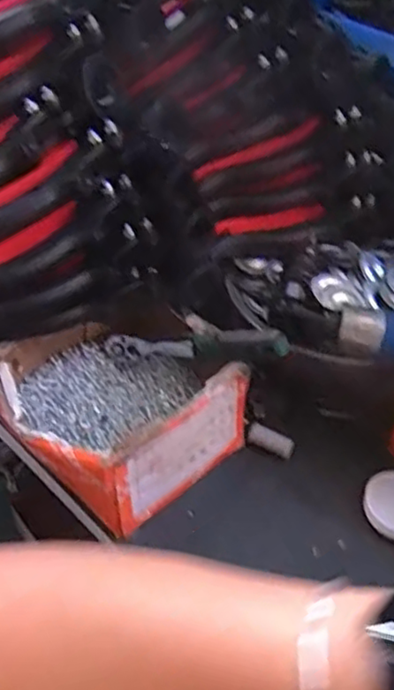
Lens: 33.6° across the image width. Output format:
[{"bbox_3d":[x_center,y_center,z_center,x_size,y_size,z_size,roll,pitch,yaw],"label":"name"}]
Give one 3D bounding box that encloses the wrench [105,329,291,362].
[{"bbox_3d":[-0.004,-0.002,0.498,0.156,0.024,0.023,-2,37,31],"label":"wrench"}]

